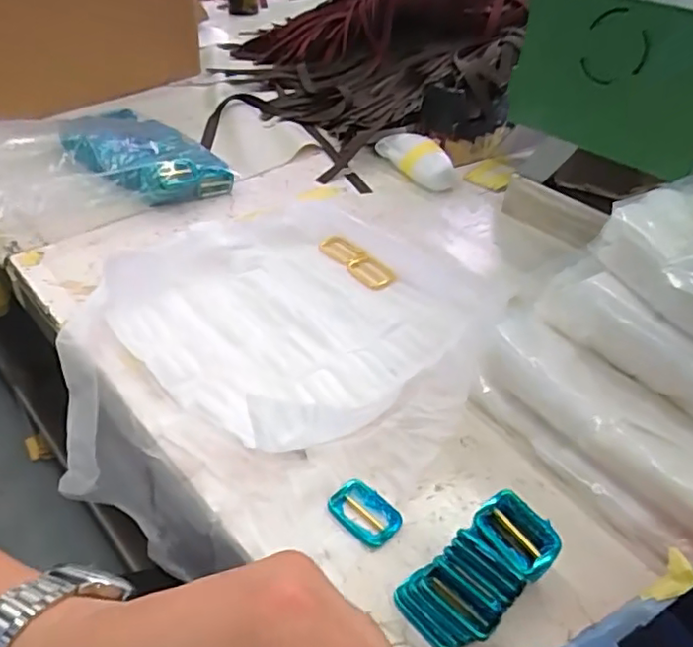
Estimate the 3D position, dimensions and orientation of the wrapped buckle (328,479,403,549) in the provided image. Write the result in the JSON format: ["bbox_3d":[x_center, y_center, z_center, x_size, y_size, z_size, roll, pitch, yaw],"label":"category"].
[{"bbox_3d":[0.011,0.119,0.383,0.046,0.004,0.030,29,45,25],"label":"wrapped buckle"}]

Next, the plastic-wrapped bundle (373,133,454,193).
[{"bbox_3d":[0.087,-0.205,0.754,0.048,0.041,0.114,-19,46,-26],"label":"plastic-wrapped bundle"}]

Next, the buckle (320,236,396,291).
[{"bbox_3d":[0.011,-0.062,0.596,0.033,0.007,0.090,-26,49,-32],"label":"buckle"}]

